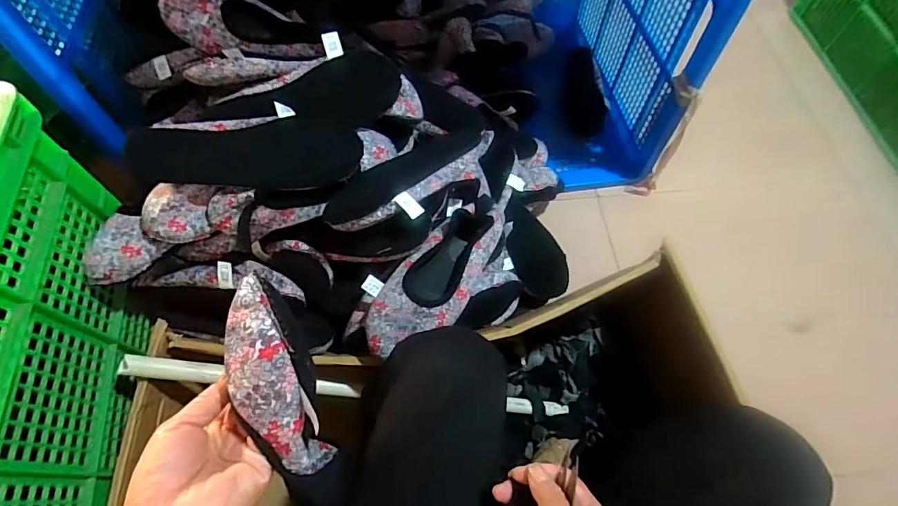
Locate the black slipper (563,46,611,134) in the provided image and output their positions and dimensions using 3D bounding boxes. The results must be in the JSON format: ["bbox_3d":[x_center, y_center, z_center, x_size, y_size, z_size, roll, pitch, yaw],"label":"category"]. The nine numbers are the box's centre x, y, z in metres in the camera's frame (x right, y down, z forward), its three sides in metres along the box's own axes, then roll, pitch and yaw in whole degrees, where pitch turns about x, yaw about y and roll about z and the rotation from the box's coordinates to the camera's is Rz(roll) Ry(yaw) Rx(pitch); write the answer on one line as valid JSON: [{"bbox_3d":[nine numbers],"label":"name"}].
[{"bbox_3d":[0.341,-0.402,1.168,0.099,0.048,0.226,-8,88,-4],"label":"black slipper"}]

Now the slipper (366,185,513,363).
[{"bbox_3d":[-0.015,0.025,0.606,0.098,0.058,0.249,27,66,13],"label":"slipper"}]

